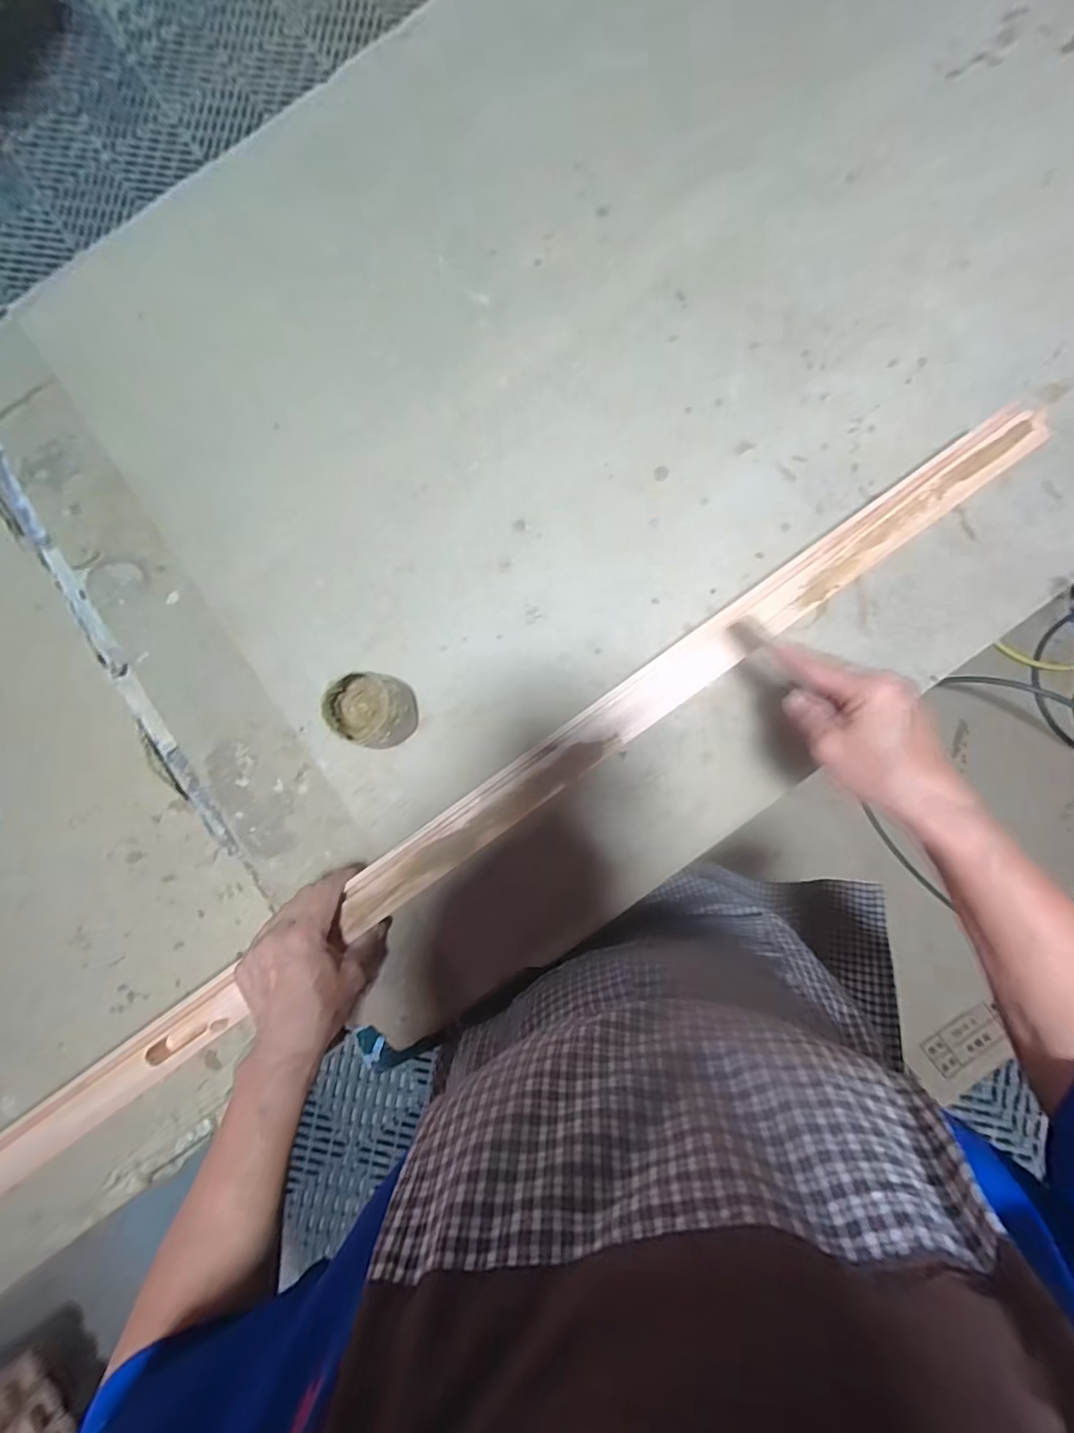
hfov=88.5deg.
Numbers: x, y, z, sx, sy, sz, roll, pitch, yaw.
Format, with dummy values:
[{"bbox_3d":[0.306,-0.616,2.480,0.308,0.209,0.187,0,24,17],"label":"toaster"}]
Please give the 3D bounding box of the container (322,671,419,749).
[{"bbox_3d":[-0.137,-0.007,0.466,0.060,0.072,0.058,0,85,4],"label":"container"}]

